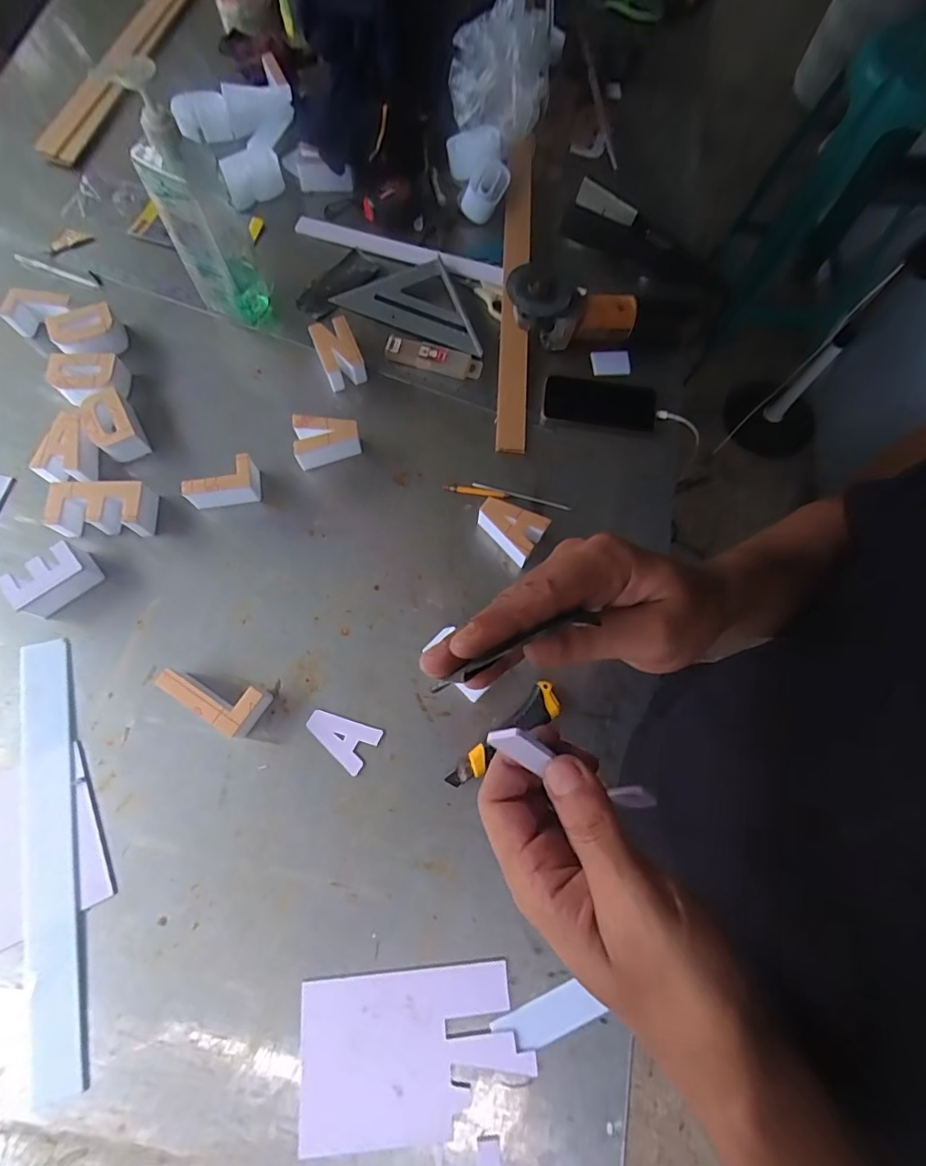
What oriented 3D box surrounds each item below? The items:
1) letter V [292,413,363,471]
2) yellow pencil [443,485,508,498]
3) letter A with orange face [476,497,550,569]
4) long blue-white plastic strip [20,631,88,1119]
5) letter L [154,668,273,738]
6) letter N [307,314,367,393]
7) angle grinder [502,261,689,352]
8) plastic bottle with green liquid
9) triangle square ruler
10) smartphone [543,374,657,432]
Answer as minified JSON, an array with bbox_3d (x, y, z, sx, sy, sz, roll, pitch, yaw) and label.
[{"bbox_3d":[-0.180,-0.190,0.684,0.084,0.052,0.061,-5,75,-5],"label":"letter V"},{"bbox_3d":[0.016,-0.124,0.694,0.086,0.008,0.010,9,72,1],"label":"yellow pencil"},{"bbox_3d":[0.057,-0.069,0.656,0.087,0.047,0.058,34,75,6],"label":"letter A with orange face"},{"bbox_3d":[-0.441,0.279,0.554,0.058,0.007,0.442,-14,73,-6],"label":"long blue-white plastic strip"},{"bbox_3d":[-0.282,0.124,0.588,0.110,0.048,0.058,32,74,5],"label":"letter L"},{"bbox_3d":[-0.174,-0.322,0.723,0.056,0.048,0.089,-21,77,-10],"label":"letter N"},{"bbox_3d":[0.194,-0.387,0.748,0.285,0.087,0.076,0,72,-17],"label":"angle grinder"},{"bbox_3d":[-0.326,-0.459,0.643,0.093,0.278,0.068,-31,76,-11],"label":"plastic bottle with green liquid"},{"bbox_3d":[-0.065,-0.431,0.777,0.232,0.014,0.136,20,73,5],"label":"triangle square ruler"},{"bbox_3d":[0.197,-0.258,0.738,0.162,0.014,0.072,4,72,0],"label":"smartphone"}]

